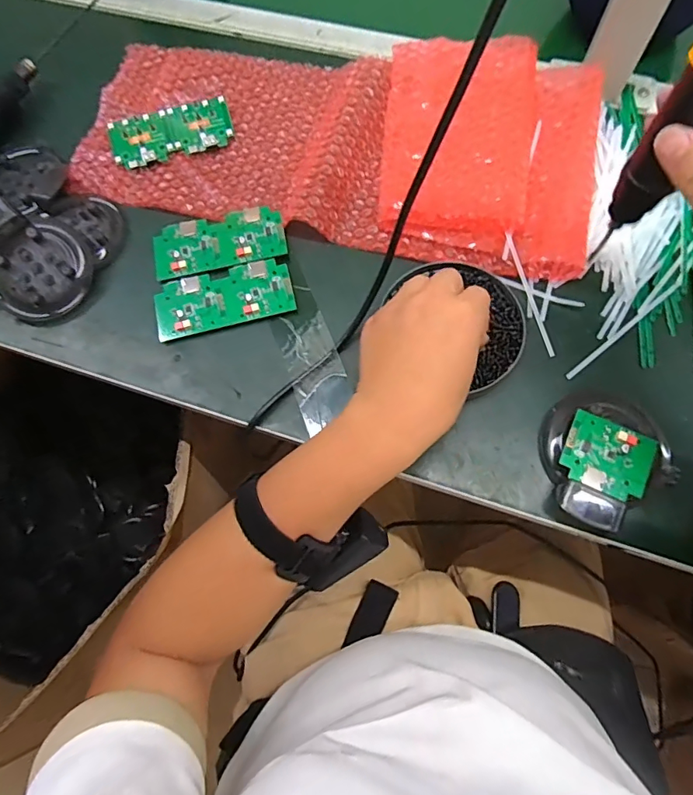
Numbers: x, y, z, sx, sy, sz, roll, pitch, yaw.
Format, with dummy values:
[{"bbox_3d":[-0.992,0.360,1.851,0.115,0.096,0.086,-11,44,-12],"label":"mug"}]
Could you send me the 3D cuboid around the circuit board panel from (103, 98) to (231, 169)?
[{"bbox_3d":[-0.172,-0.260,0.469,0.117,0.011,0.053,-17,73,-2],"label":"circuit board panel"}]

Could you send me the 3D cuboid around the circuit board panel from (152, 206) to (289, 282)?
[{"bbox_3d":[-0.115,-0.141,0.431,0.118,0.007,0.056,-11,73,0],"label":"circuit board panel"}]

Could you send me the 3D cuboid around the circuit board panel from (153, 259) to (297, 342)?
[{"bbox_3d":[-0.106,-0.086,0.411,0.117,0.006,0.051,-12,73,0],"label":"circuit board panel"}]

